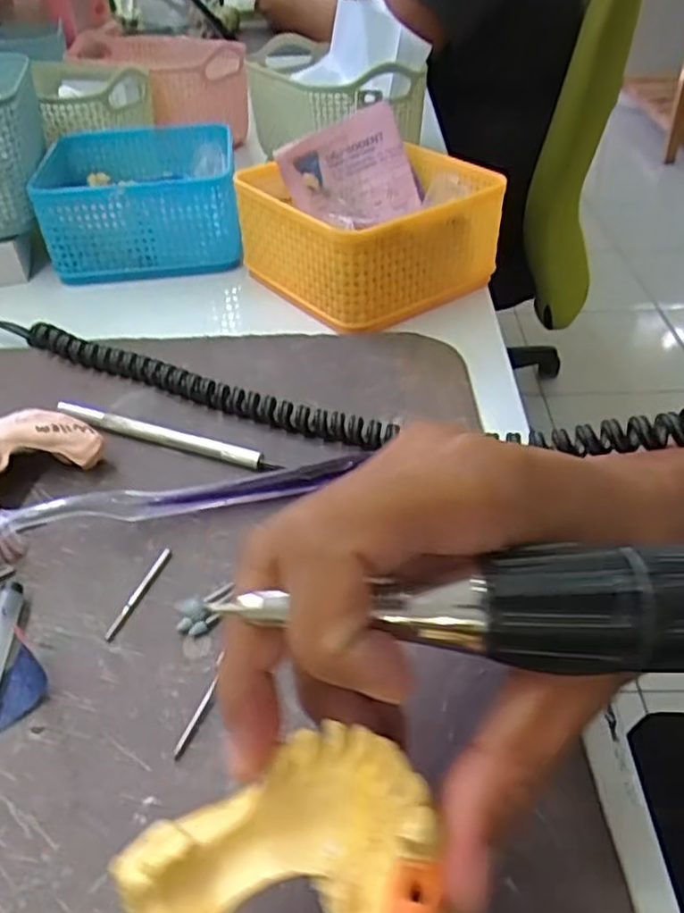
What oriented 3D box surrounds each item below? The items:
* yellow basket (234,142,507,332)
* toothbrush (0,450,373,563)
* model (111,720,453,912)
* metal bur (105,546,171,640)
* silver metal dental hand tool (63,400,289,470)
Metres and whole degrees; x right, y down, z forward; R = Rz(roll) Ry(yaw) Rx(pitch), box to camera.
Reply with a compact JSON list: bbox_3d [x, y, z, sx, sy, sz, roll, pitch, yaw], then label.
[{"bbox_3d":[0.017,-0.149,0.454,0.130,0.061,0.130,-27,47,-27],"label":"yellow basket"},{"bbox_3d":[-0.080,0.019,0.291,0.175,0.019,0.012,-11,42,-11],"label":"toothbrush"},{"bbox_3d":[-0.005,0.086,0.143,0.071,0.026,0.053,27,48,28],"label":"model"},{"bbox_3d":[-0.076,0.050,0.266,0.004,0.004,0.044,12,43,15],"label":"metal bur"},{"bbox_3d":[-0.084,-0.009,0.334,0.121,0.010,0.007,14,43,17],"label":"silver metal dental hand tool"}]

